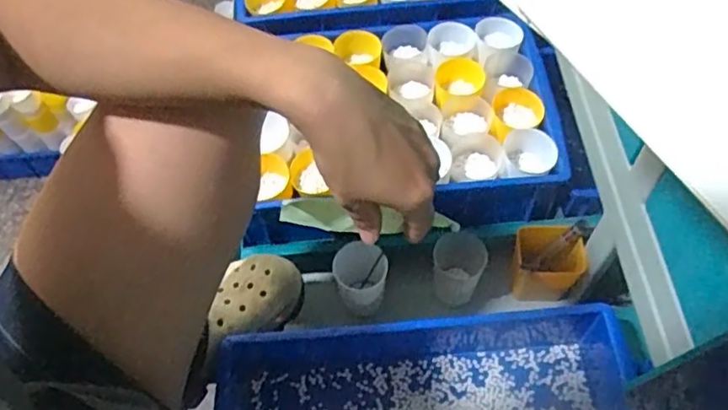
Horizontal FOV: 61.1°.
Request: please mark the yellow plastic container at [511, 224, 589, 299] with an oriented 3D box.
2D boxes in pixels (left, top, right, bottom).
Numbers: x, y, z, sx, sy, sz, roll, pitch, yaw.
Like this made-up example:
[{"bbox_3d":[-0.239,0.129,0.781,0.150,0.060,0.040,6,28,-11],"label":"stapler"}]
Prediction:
[{"bbox_3d":[0.221,0.073,0.752,0.083,0.068,0.074,5,60,7],"label":"yellow plastic container"}]

